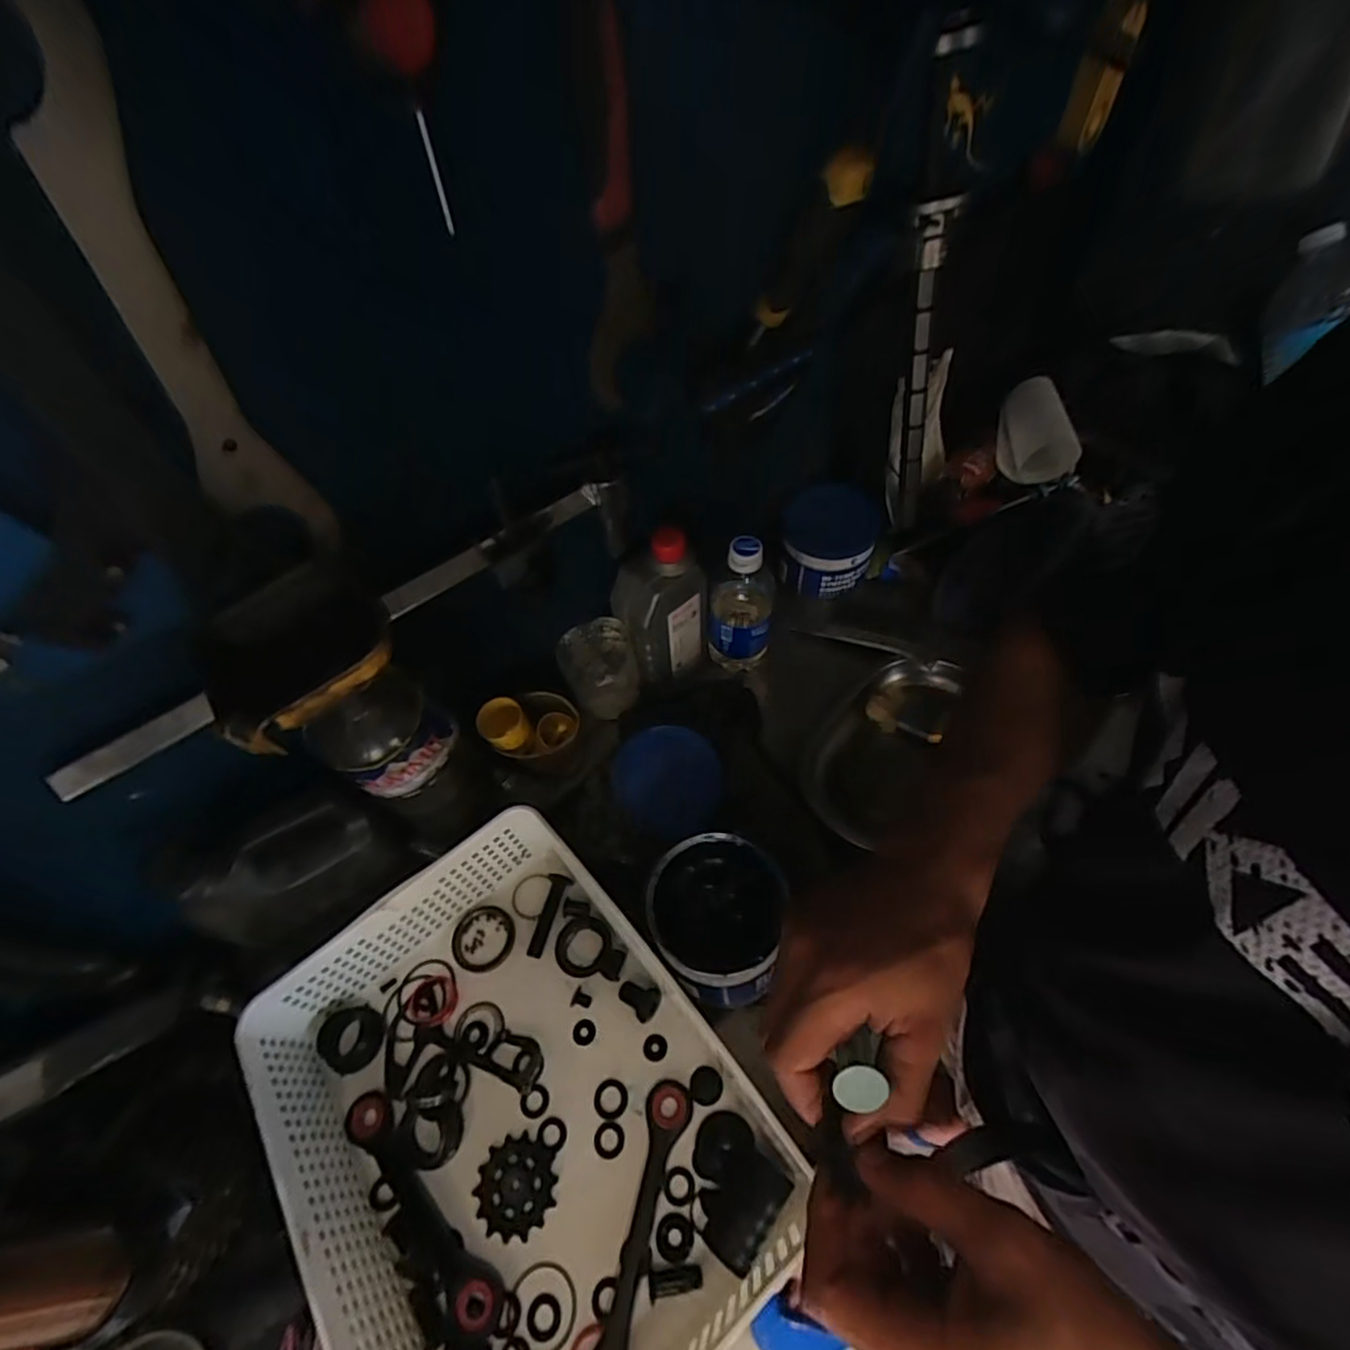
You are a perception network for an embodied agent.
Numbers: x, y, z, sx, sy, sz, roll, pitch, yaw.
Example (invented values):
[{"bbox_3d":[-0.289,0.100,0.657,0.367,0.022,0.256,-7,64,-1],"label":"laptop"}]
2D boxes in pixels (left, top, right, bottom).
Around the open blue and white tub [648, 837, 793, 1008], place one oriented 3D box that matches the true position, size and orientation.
[{"bbox_3d":[0.032,0.184,0.486,0.096,0.078,0.101,-2,55,3],"label":"open blue and white tub"}]

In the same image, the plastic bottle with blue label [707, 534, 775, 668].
[{"bbox_3d":[0.065,-0.075,0.630,0.065,0.156,0.073,-2,55,4],"label":"plastic bottle with blue label"}]

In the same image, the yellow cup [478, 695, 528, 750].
[{"bbox_3d":[-0.147,0.042,0.547,0.038,0.027,0.039,-2,55,3],"label":"yellow cup"}]

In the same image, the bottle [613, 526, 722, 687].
[{"bbox_3d":[-0.008,-0.054,0.612,0.085,0.173,0.060,-21,56,-10],"label":"bottle"}]

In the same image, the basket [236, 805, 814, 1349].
[{"bbox_3d":[-0.106,0.284,0.422,0.246,0.081,0.326,-36,58,-20],"label":"basket"}]

